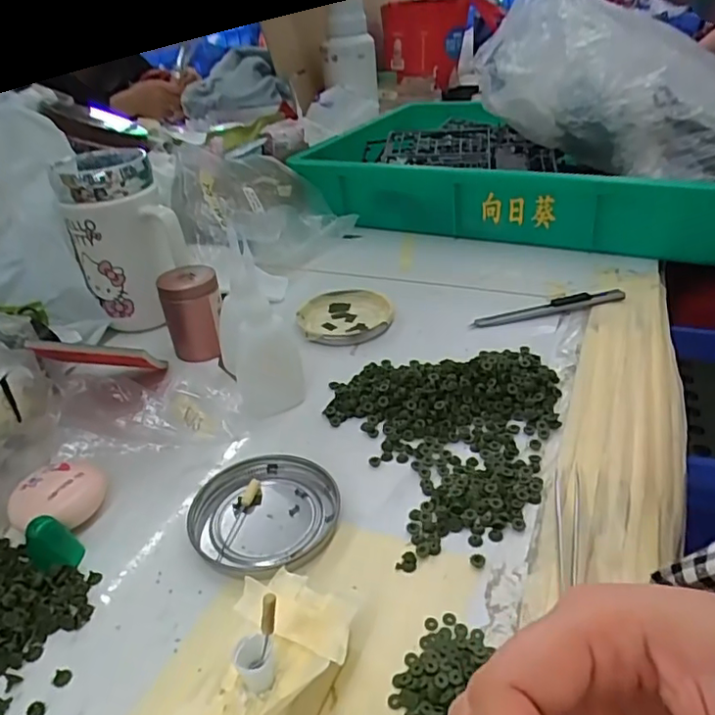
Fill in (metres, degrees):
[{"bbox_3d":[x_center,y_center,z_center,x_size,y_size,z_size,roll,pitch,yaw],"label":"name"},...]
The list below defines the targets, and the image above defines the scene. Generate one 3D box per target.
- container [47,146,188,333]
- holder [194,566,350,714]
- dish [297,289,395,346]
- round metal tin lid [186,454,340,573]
[{"bbox_3d":[-0.193,-0.097,0.482,0.077,0.130,0.087,-22,37,-25],"label":"container"},{"bbox_3d":[-0.033,0.129,0.219,0.047,0.036,0.085,10,35,21],"label":"holder"},{"bbox_3d":[-0.011,-0.036,0.496,0.077,0.012,0.079,-3,33,2],"label":"dish"},{"bbox_3d":[-0.049,0.082,0.317,0.073,0.010,0.073,-3,33,2],"label":"round metal tin lid"}]

